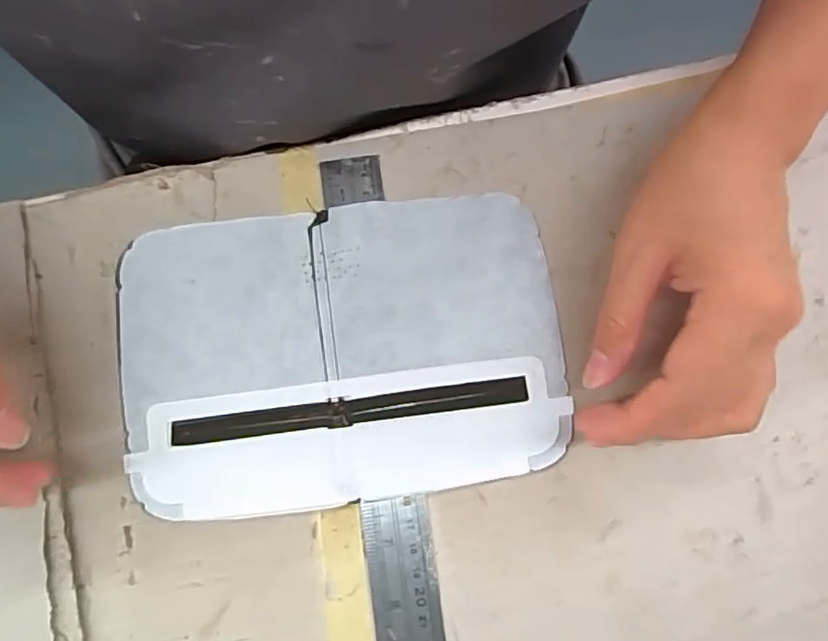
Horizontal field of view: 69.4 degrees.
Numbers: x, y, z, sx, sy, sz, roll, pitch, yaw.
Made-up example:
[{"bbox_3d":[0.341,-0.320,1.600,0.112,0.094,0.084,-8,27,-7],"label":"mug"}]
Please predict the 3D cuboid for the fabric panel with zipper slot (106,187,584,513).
[{"bbox_3d":[-0.033,0.014,0.274,0.194,0.009,0.131,-8,78,-2],"label":"fabric panel with zipper slot"}]

